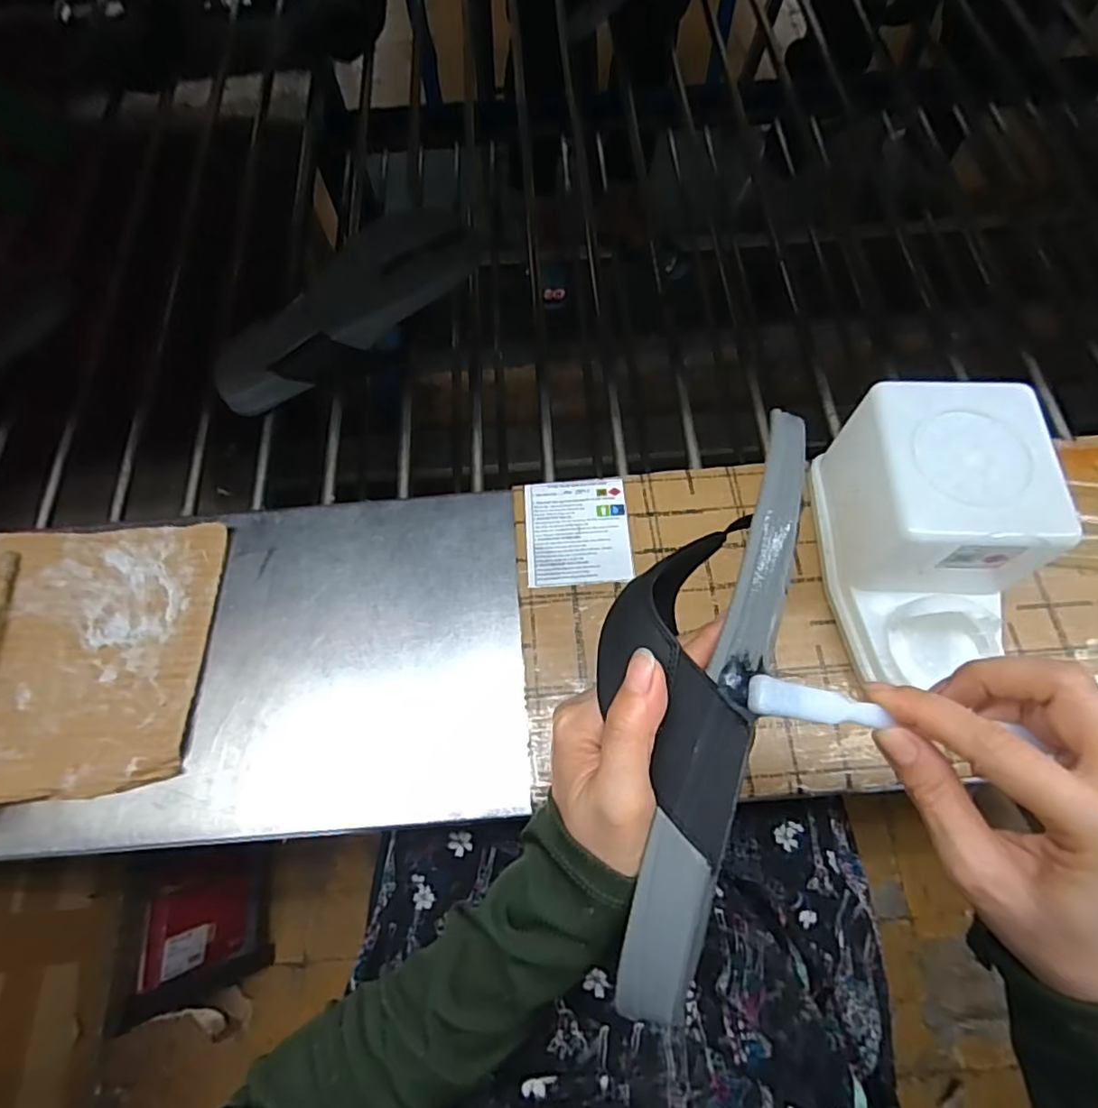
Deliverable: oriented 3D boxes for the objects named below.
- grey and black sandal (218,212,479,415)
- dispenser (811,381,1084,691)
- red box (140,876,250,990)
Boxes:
[{"bbox_3d":[-0.179,-0.208,0.525,0.253,0.054,0.076,-30,65,11],"label":"grey and black sandal"},{"bbox_3d":[0.240,-0.004,0.375,0.102,0.112,0.177,-4,67,1],"label":"dispenser"},{"bbox_3d":[-0.495,0.531,0.861,0.030,0.213,0.113,-4,67,1],"label":"red box"}]

